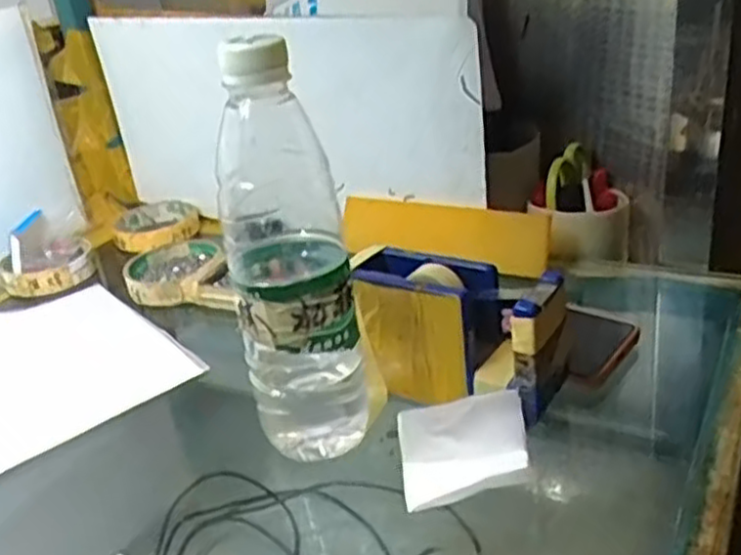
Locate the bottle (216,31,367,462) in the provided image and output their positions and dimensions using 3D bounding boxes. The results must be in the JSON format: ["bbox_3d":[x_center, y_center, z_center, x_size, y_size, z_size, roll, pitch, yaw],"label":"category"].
[{"bbox_3d":[-0.039,-0.006,0.399,0.068,0.221,0.069,-9,26,-3],"label":"bottle"}]

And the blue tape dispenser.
[{"bbox_3d":[0.050,0.031,0.442,0.126,0.075,0.052,15,34,37],"label":"blue tape dispenser"}]

